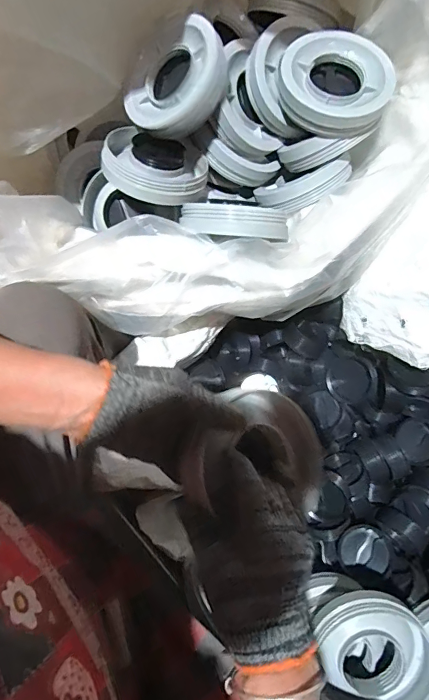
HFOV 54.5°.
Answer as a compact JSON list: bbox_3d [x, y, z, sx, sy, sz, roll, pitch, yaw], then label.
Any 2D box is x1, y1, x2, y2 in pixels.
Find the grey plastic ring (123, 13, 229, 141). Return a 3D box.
[{"bbox_3d":[-0.047,-0.318,0.492,0.115,0.028,0.132,40,107,17],"label":"grey plastic ring"}]

